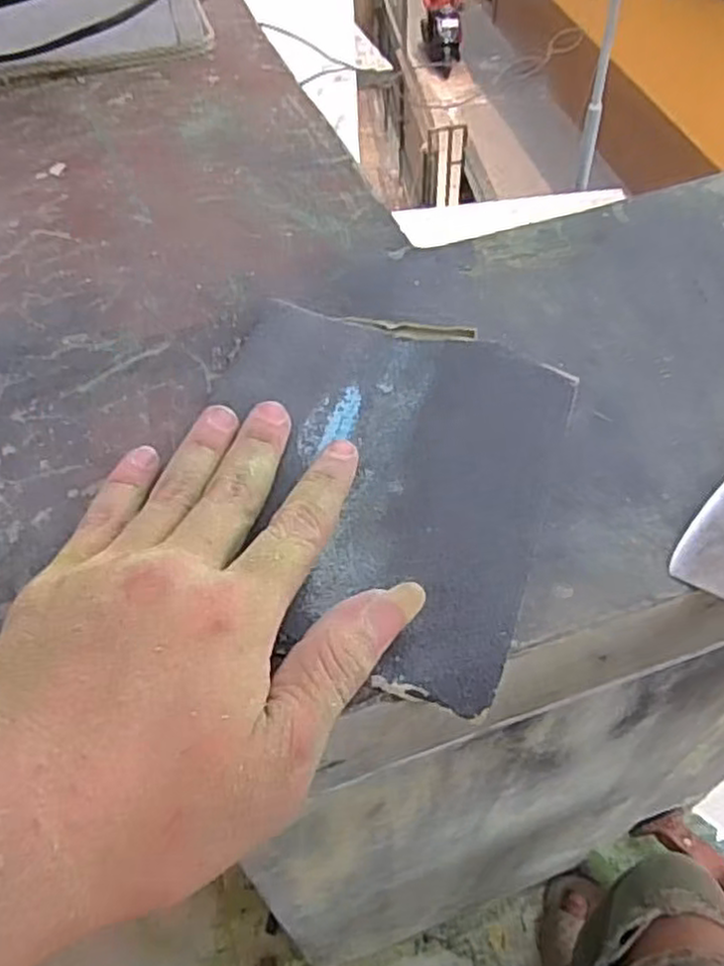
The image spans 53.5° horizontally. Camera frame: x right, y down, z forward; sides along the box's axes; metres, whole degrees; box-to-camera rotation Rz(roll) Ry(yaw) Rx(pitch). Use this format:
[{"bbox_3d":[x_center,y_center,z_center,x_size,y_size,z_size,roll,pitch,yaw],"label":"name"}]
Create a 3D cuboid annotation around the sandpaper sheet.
[{"bbox_3d":[0.000,-0.007,0.256,0.130,0.011,0.143,14,53,14],"label":"sandpaper sheet"}]

